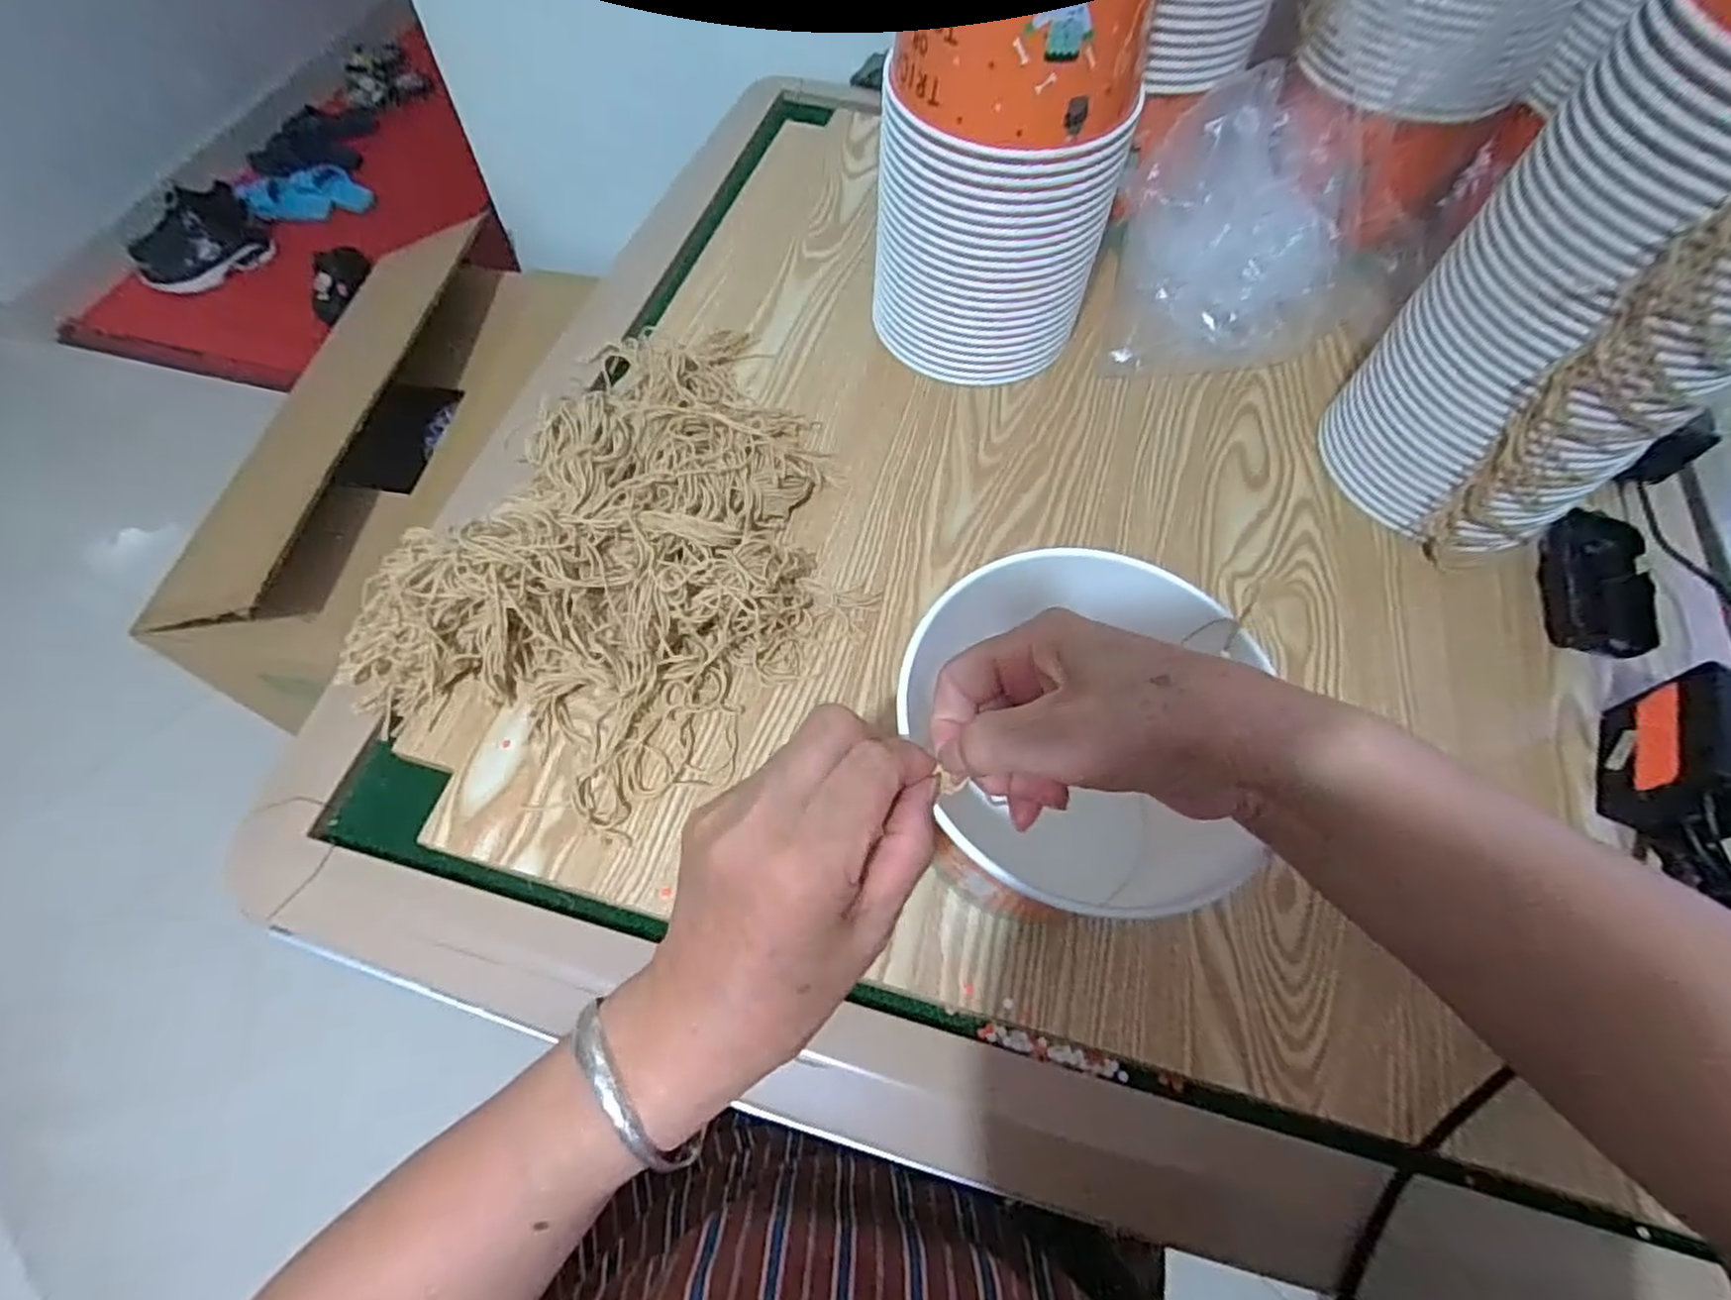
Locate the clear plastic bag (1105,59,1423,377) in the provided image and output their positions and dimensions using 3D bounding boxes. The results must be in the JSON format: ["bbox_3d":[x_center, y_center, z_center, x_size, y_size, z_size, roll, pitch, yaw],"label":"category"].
[{"bbox_3d":[0.311,-0.344,0.601,0.249,0.138,0.169,-10,63,-8],"label":"clear plastic bag"}]

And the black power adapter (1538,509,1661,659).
[{"bbox_3d":[0.495,-0.044,0.503,0.062,0.024,0.099,8,62,2],"label":"black power adapter"}]

